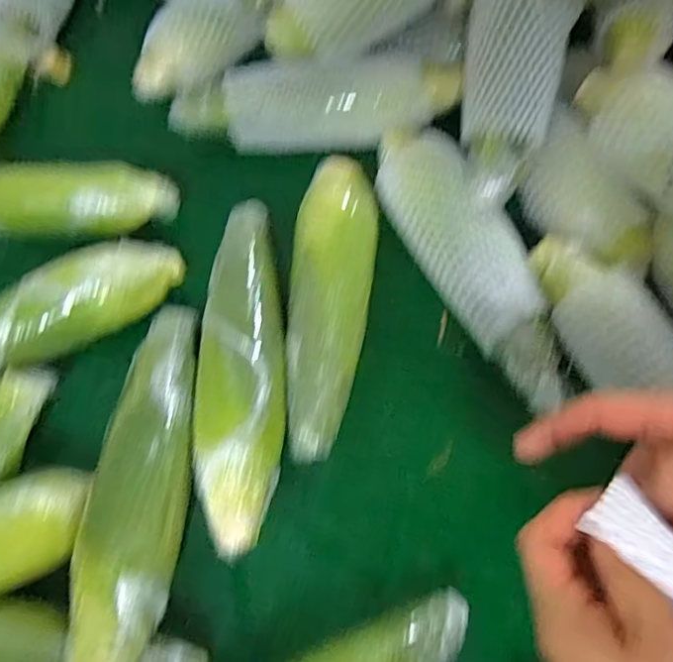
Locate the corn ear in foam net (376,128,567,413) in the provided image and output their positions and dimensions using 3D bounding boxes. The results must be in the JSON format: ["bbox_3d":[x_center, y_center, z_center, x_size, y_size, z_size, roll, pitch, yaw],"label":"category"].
[{"bbox_3d":[0.103,-0.065,0.451,0.070,0.050,0.261,-26,73,-8],"label":"corn ear in foam net"}]

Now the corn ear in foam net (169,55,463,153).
[{"bbox_3d":[-0.019,-0.205,0.509,0.253,0.048,0.062,-3,72,-1],"label":"corn ear in foam net"}]

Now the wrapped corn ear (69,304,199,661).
[{"bbox_3d":[-0.132,0.105,0.393,0.061,0.058,0.269,3,72,1],"label":"wrapped corn ear"}]

